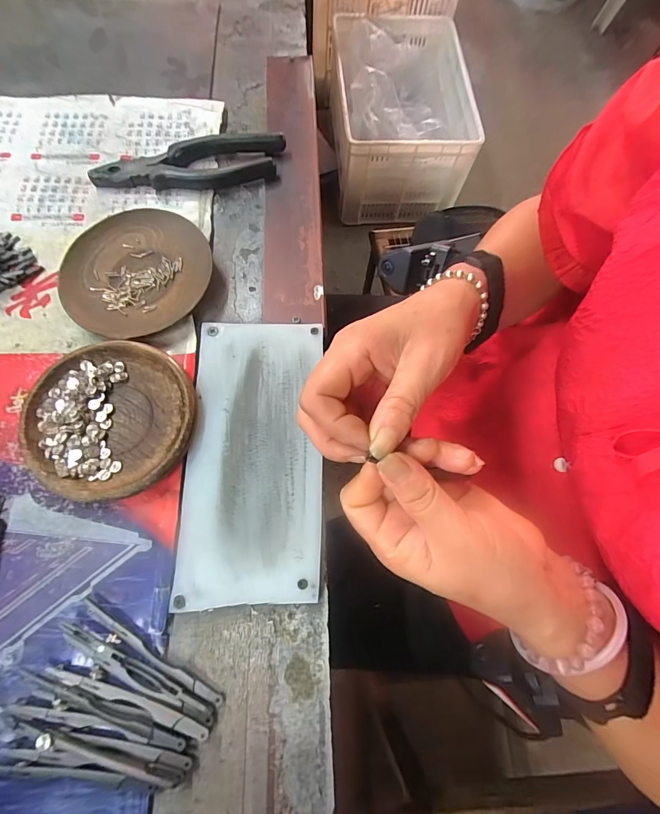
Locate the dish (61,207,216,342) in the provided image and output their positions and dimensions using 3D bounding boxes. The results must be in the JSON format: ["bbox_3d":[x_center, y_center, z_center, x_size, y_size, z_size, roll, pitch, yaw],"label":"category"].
[{"bbox_3d":[-0.156,-0.107,0.302,0.109,0.016,0.114,0,72,-1],"label":"dish"}]

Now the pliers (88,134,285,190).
[{"bbox_3d":[-0.123,-0.216,0.337,0.168,0.016,0.049,-17,73,-7],"label":"pliers"}]

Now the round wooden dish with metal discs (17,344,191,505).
[{"bbox_3d":[-0.151,0.008,0.263,0.110,0.017,0.110,0,72,-1],"label":"round wooden dish with metal discs"}]

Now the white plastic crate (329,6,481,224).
[{"bbox_3d":[0.190,-0.845,1.069,0.352,0.247,0.538,-2,72,-4],"label":"white plastic crate"}]

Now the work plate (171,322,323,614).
[{"bbox_3d":[-0.053,0.029,0.264,0.091,0.010,0.195,0,72,-2],"label":"work plate"}]

